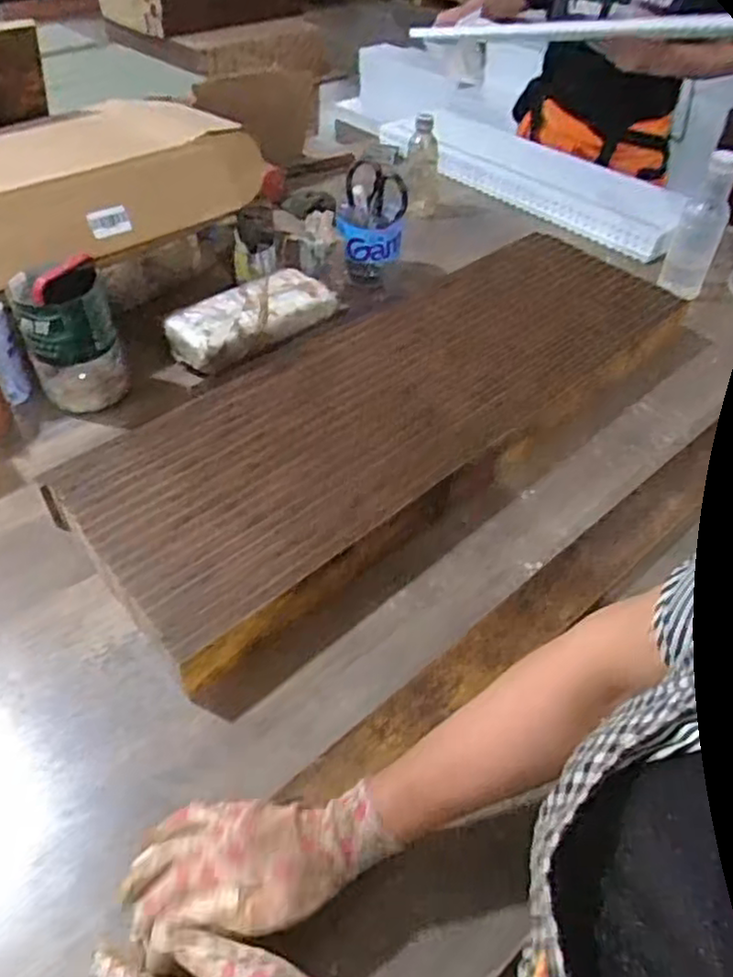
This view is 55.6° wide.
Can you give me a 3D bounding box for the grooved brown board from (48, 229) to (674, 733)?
[{"bbox_3d":[0.068,-0.118,0.849,0.341,0.061,0.857,36,54,28],"label":"grooved brown board"}]

